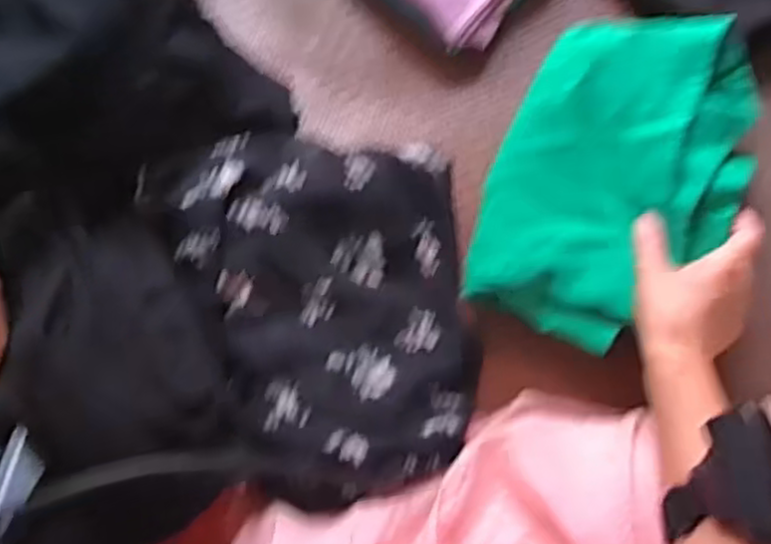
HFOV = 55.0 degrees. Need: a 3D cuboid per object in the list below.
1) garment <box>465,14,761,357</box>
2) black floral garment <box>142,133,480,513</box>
[{"bbox_3d":[0.176,-0.074,0.553,0.172,0.055,0.255,26,77,5],"label":"garment"},{"bbox_3d":[-0.029,0.010,0.525,0.201,0.066,0.273,-24,78,-7],"label":"black floral garment"}]

